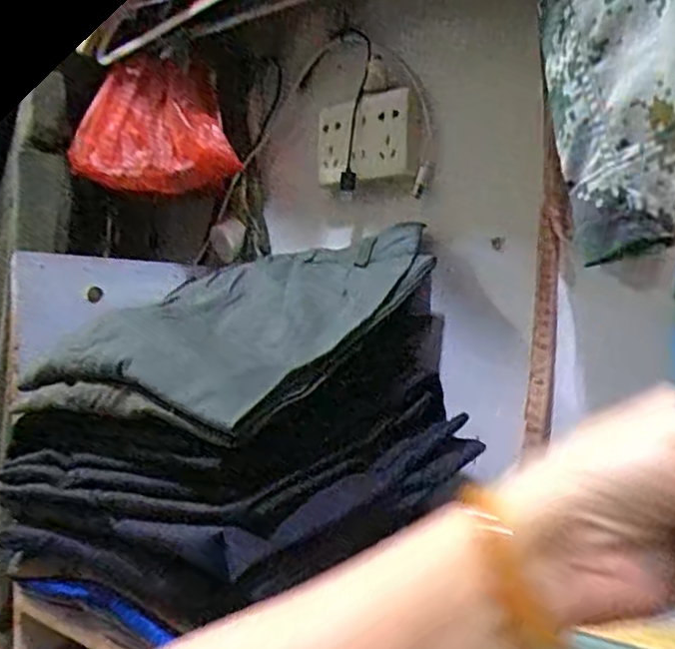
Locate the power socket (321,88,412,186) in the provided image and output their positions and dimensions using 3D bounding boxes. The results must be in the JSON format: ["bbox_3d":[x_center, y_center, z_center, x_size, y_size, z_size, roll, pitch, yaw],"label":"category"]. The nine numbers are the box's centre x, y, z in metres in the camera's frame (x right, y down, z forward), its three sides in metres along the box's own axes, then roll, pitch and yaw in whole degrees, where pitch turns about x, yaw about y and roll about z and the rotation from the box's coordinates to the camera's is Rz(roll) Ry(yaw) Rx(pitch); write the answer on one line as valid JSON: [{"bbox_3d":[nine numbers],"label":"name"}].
[{"bbox_3d":[0.025,-0.187,0.697,0.102,0.084,0.019,-1,0,30],"label":"power socket"}]

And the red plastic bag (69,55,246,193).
[{"bbox_3d":[-0.205,-0.231,0.785,0.169,0.147,0.076,-1,0,-4],"label":"red plastic bag"}]

